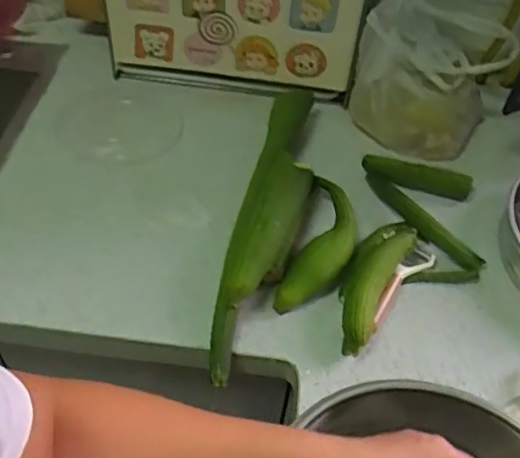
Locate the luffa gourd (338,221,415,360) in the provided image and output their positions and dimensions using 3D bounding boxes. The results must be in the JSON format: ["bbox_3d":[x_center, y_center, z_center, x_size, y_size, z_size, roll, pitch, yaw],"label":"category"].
[{"bbox_3d":[0.130,0.052,0.714,0.055,0.055,0.201,23,52,15],"label":"luffa gourd"}]

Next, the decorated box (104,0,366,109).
[{"bbox_3d":[-0.039,-0.314,0.879,0.355,0.223,0.097,5,50,0],"label":"decorated box"}]

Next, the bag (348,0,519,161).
[{"bbox_3d":[0.231,-0.212,0.856,0.191,0.174,0.143,21,52,13],"label":"bag"}]

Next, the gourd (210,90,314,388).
[{"bbox_3d":[0.016,-0.030,0.756,0.078,0.080,0.445,10,50,4],"label":"gourd"}]

